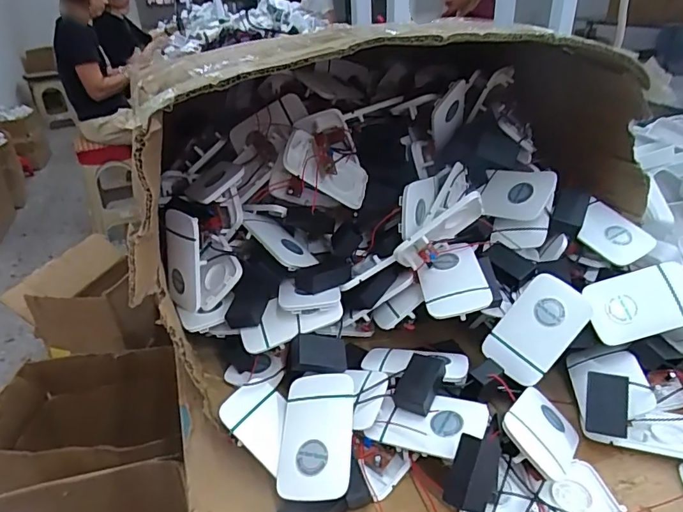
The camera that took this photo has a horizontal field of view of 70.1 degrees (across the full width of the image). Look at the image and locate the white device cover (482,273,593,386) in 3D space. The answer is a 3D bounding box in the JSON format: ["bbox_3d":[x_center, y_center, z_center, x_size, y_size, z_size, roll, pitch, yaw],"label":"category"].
[{"bbox_3d":[0.179,0.067,0.445,0.059,0.096,0.007,39,5,24],"label":"white device cover"}]

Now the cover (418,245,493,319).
[{"bbox_3d":[0.104,0.022,0.456,0.058,0.008,0.082,-12,39,10],"label":"cover"}]

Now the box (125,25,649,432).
[{"bbox_3d":[0.030,-0.078,0.563,0.485,0.295,0.393,-12,30,-16],"label":"box"}]

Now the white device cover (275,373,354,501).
[{"bbox_3d":[-0.020,0.140,0.385,0.059,0.011,0.096,-12,46,16],"label":"white device cover"}]

